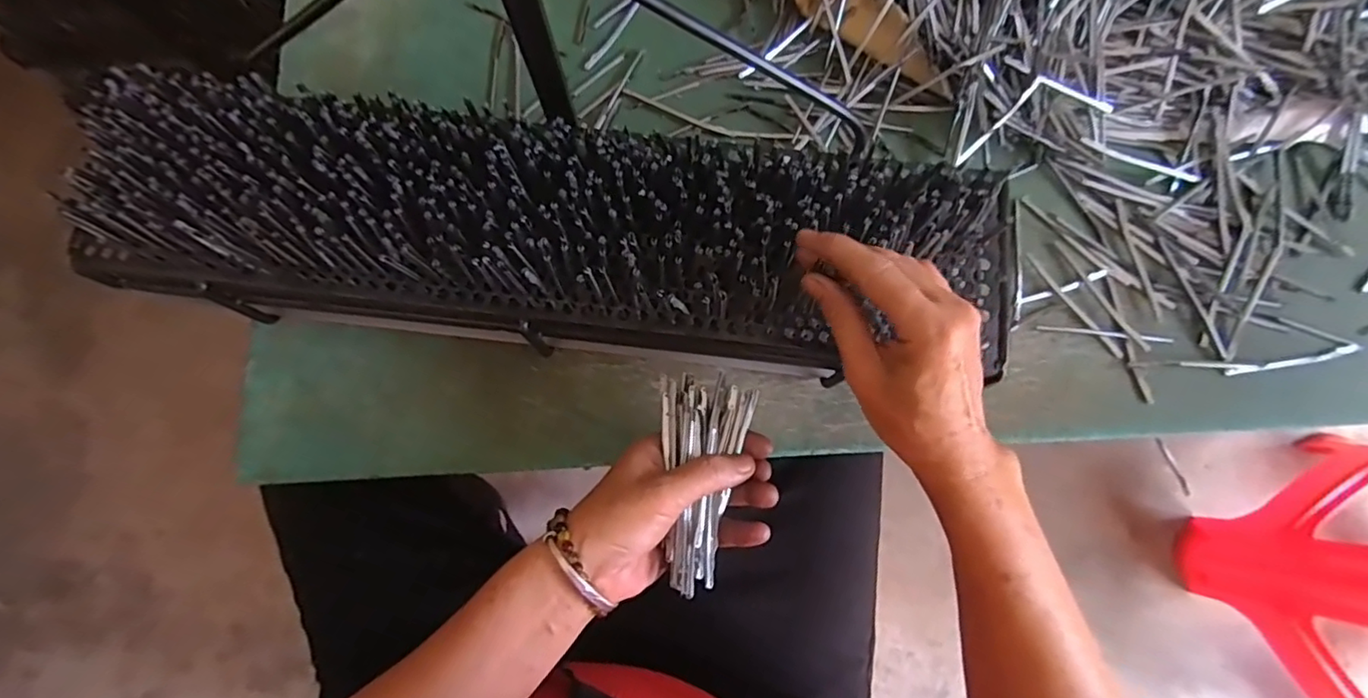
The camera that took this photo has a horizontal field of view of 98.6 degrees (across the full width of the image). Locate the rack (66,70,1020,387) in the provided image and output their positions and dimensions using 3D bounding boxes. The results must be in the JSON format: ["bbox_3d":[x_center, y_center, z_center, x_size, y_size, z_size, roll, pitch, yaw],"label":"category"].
[{"bbox_3d":[-0.083,-0.072,0.399,0.582,0.102,0.137,5,78,2],"label":"rack"}]

